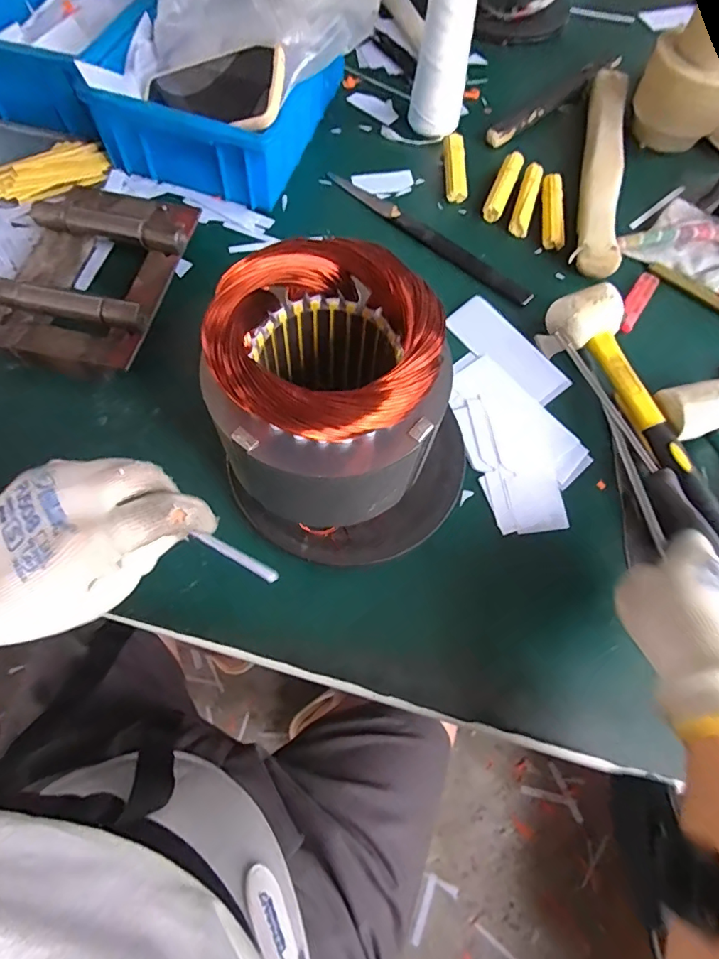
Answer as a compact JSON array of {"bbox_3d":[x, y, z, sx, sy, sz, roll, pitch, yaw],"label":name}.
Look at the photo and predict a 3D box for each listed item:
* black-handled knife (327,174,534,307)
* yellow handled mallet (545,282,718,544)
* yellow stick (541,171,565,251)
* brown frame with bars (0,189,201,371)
[{"bbox_3d":[0.071,-0.264,0.532,0.266,0.010,0.023,41,71,13],"label":"black-handled knife"},{"bbox_3d":[0.238,-0.044,0.420,0.058,0.049,0.271,-13,69,-9],"label":"yellow handled mallet"},{"bbox_3d":[0.213,-0.296,0.548,0.022,0.017,0.098,6,67,-1],"label":"yellow stick"},{"bbox_3d":[-0.241,-0.191,0.456,0.137,0.046,0.192,10,67,1],"label":"brown frame with bars"}]

